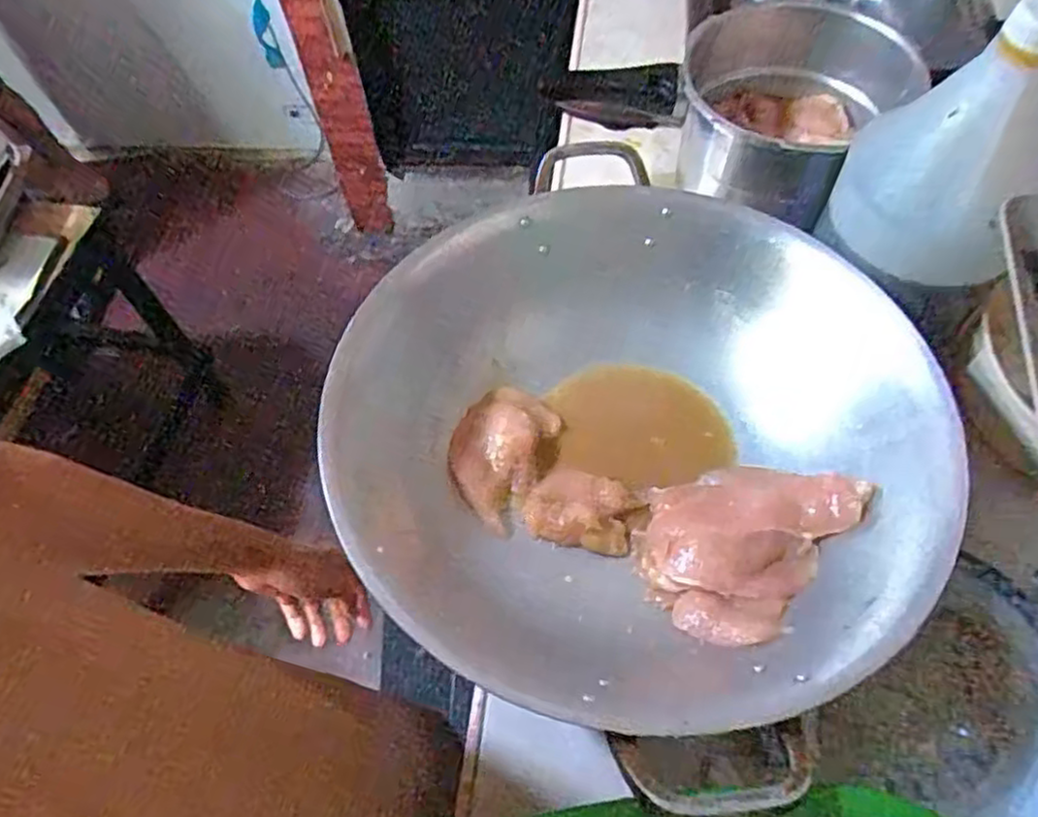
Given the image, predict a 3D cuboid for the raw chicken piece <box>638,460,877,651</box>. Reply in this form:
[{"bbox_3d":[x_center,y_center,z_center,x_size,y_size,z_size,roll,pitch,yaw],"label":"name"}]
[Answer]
[{"bbox_3d":[0.159,0.089,0.520,0.121,0.047,0.155,37,68,22],"label":"raw chicken piece"}]

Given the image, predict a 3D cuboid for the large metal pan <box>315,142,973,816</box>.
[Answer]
[{"bbox_3d":[0.096,0.032,0.539,0.385,0.125,0.415,27,65,18],"label":"large metal pan"}]

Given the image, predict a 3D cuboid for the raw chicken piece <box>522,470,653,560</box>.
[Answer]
[{"bbox_3d":[0.052,0.080,0.563,0.091,0.025,0.065,11,61,10],"label":"raw chicken piece"}]

